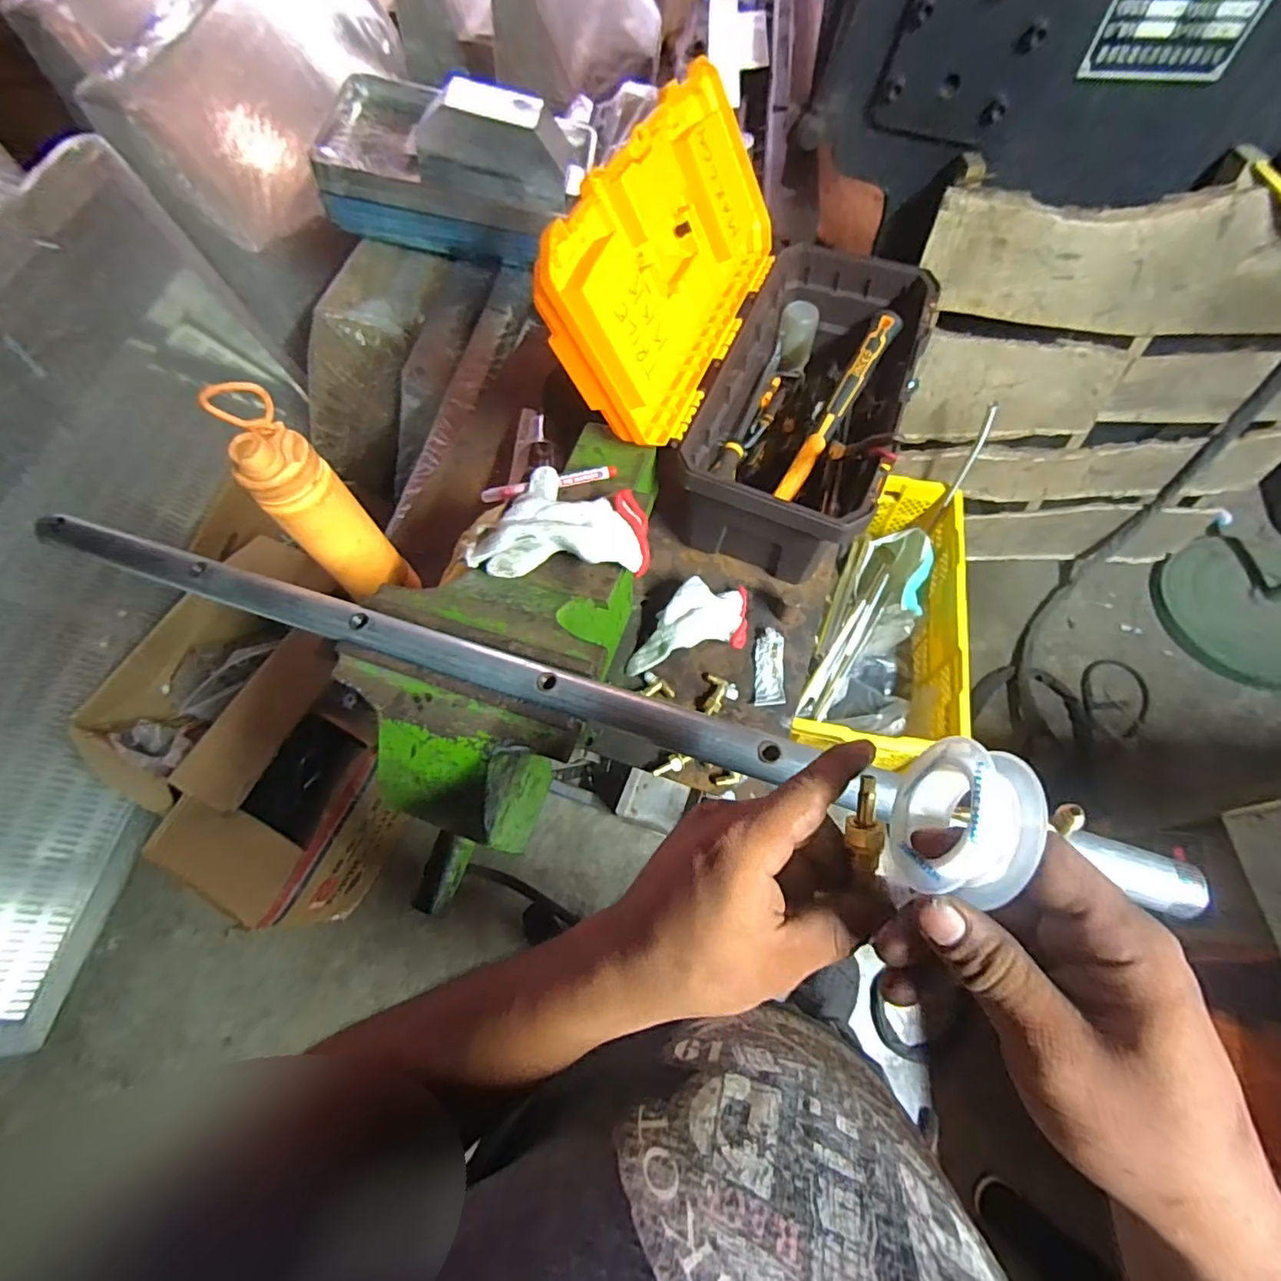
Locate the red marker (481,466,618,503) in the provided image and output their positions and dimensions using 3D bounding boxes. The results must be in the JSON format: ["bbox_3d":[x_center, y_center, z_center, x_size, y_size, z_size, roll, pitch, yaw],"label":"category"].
[{"bbox_3d":[-0.091,-0.156,0.570,0.136,0.012,0.019,-9,64,-1],"label":"red marker"}]

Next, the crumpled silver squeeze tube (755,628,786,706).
[{"bbox_3d":[0.151,0.032,0.664,0.033,0.015,0.090,3,65,5],"label":"crumpled silver squeeze tube"}]

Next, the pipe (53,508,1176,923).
[{"bbox_3d":[-0.093,0.029,0.416,0.881,0.023,0.030,16,66,11],"label":"pipe"}]

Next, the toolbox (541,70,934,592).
[{"bbox_3d":[0.145,-0.356,0.662,0.342,0.322,0.446,19,67,12],"label":"toolbox"}]

